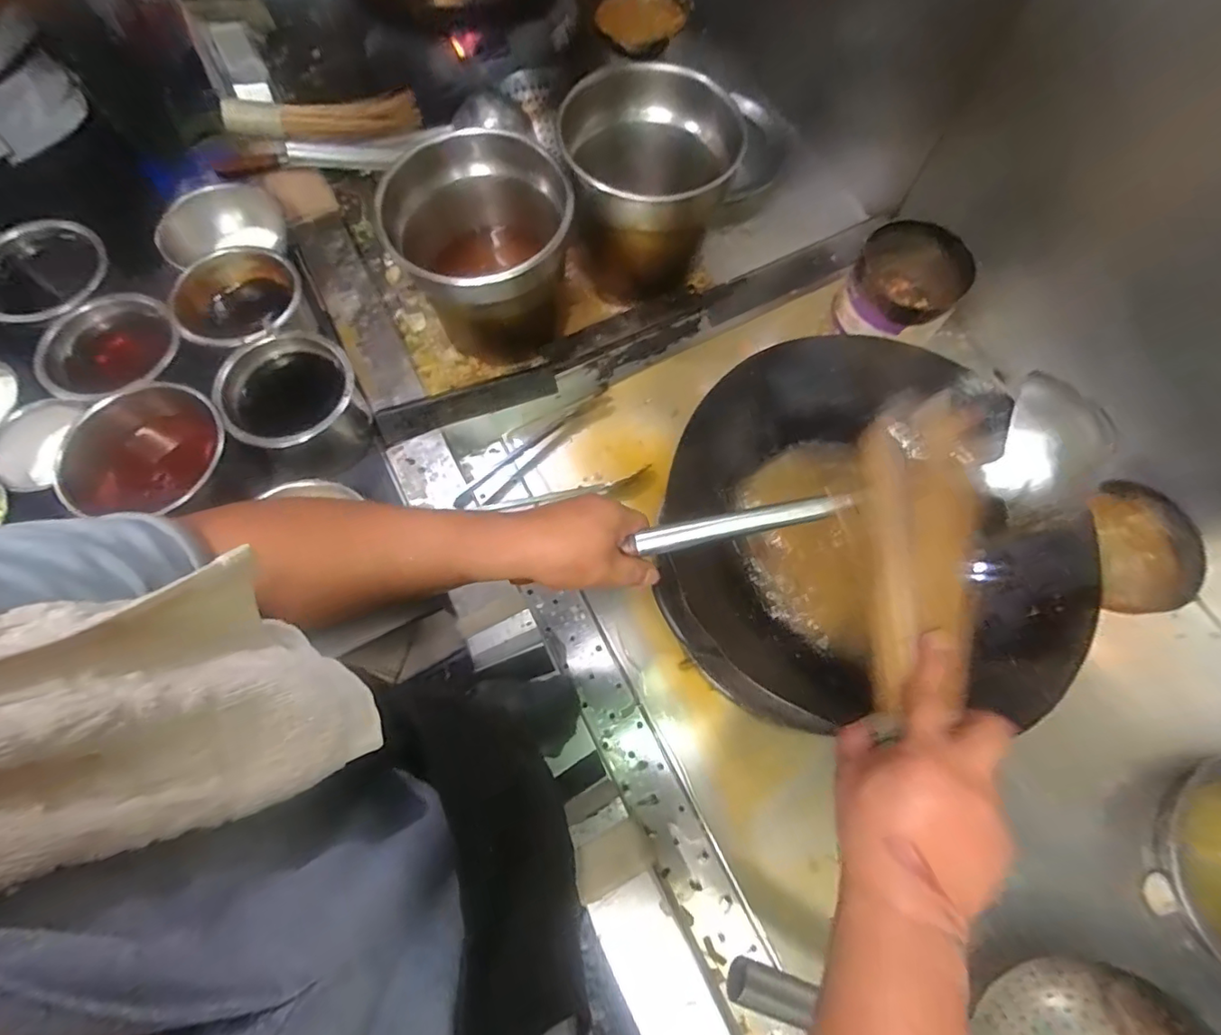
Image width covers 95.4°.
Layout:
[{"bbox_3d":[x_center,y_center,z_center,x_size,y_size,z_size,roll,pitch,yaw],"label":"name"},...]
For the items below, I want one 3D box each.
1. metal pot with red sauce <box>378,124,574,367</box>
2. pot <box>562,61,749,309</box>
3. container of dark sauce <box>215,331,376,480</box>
[{"bbox_3d":[-0.164,-0.341,0.750,0.221,0.202,0.233,1,70,-1],"label":"metal pot with red sauce"},{"bbox_3d":[0.042,-0.459,0.761,0.191,0.171,0.210,1,70,-1],"label":"pot"},{"bbox_3d":[-0.389,-0.144,0.707,0.141,0.112,0.154,1,70,-1],"label":"container of dark sauce"}]

